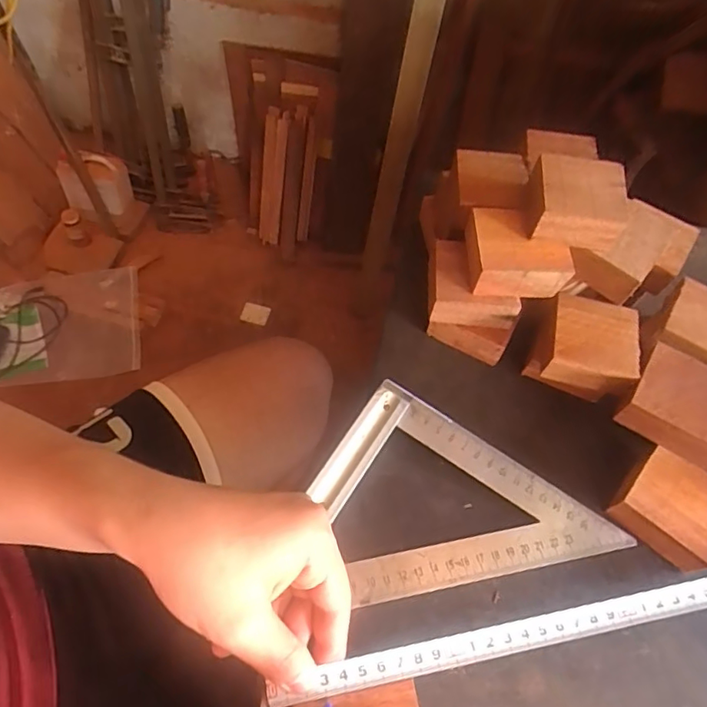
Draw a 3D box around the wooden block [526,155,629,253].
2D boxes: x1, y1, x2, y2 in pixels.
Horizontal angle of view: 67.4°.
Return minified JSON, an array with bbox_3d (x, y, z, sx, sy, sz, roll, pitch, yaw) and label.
[{"bbox_3d":[0.146,-0.101,0.353,0.060,0.028,0.053,11,61,2],"label":"wooden block"}]

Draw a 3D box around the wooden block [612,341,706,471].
[{"bbox_3d":[0.221,0.037,0.338,0.084,0.025,0.057,32,64,14],"label":"wooden block"}]

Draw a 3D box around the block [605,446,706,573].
[{"bbox_3d":[0.205,0.097,0.343,0.061,0.028,0.056,40,66,17],"label":"block"}]

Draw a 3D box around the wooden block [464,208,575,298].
[{"bbox_3d":[0.110,-0.069,0.364,0.065,0.027,0.053,3,61,-2],"label":"wooden block"}]

